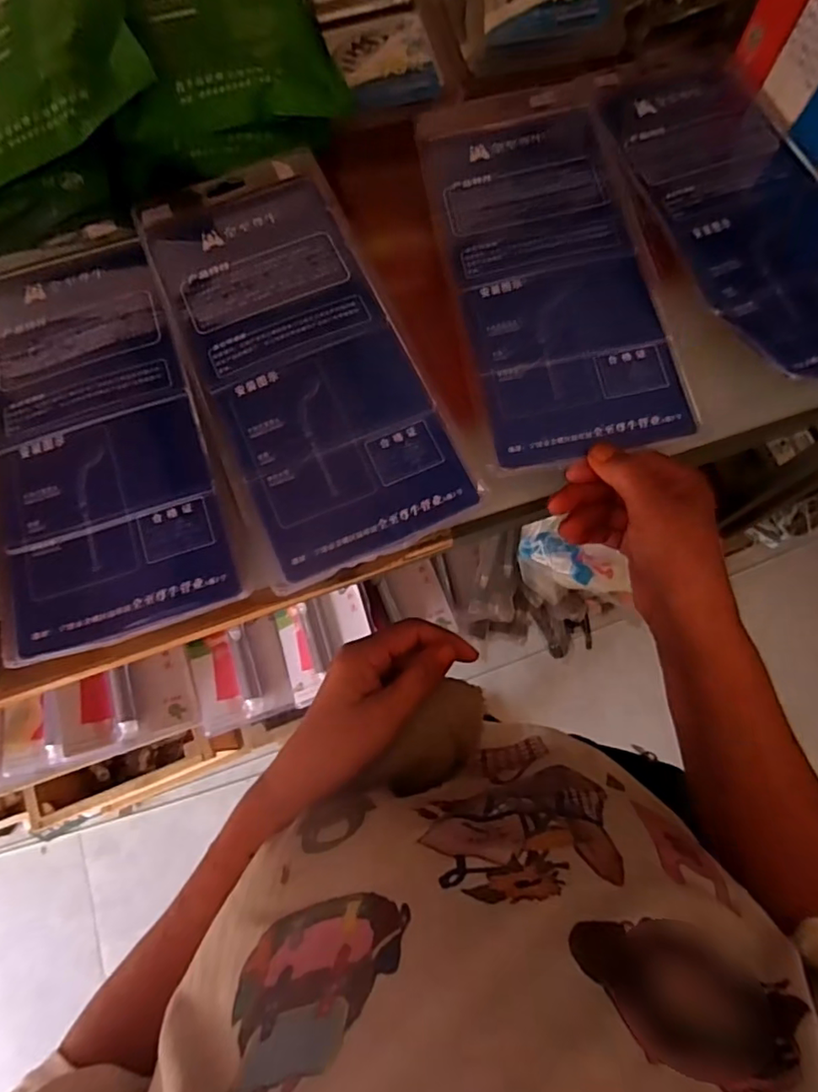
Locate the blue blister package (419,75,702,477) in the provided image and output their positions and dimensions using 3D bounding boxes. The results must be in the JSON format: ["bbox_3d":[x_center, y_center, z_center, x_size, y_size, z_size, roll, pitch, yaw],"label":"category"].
[{"bbox_3d":[0.101,-0.213,0.409,0.142,0.013,0.323,-6,72,-2],"label":"blue blister package"}]

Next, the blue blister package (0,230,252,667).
[{"bbox_3d":[-0.207,-0.090,0.369,0.135,0.015,0.304,-18,74,-5],"label":"blue blister package"}]

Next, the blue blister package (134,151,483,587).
[{"bbox_3d":[-0.076,-0.134,0.376,0.130,0.012,0.305,-23,74,-6],"label":"blue blister package"}]

